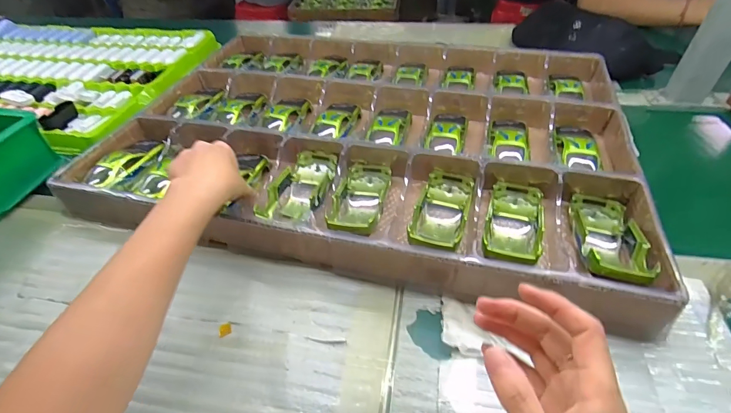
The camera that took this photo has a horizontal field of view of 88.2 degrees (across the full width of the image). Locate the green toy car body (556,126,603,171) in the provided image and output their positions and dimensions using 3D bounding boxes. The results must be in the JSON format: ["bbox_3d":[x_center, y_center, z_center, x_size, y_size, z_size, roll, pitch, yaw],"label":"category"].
[{"bbox_3d":[0.263,-0.080,0.464,0.045,0.020,0.088,10,47,14],"label":"green toy car body"}]

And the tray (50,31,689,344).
[{"bbox_3d":[0.000,-0.117,0.525,0.644,0.054,0.458,10,48,13],"label":"tray"}]

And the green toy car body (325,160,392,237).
[{"bbox_3d":[-0.006,-0.007,0.421,0.055,0.038,0.135,5,29,9],"label":"green toy car body"}]

